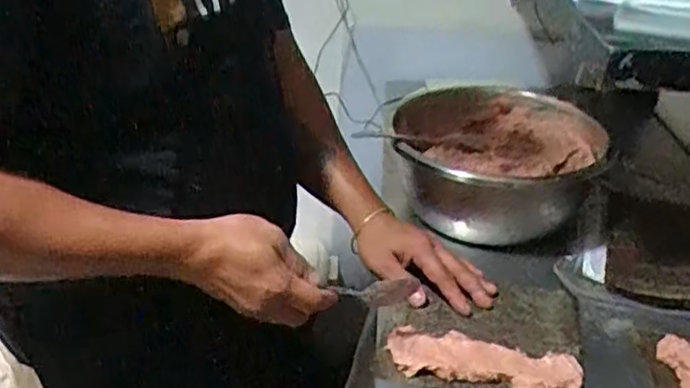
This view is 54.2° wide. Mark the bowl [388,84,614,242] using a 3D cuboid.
[{"bbox_3d":[0.197,-0.045,0.902,0.250,0.129,0.207,2,30,1],"label":"bowl"}]

